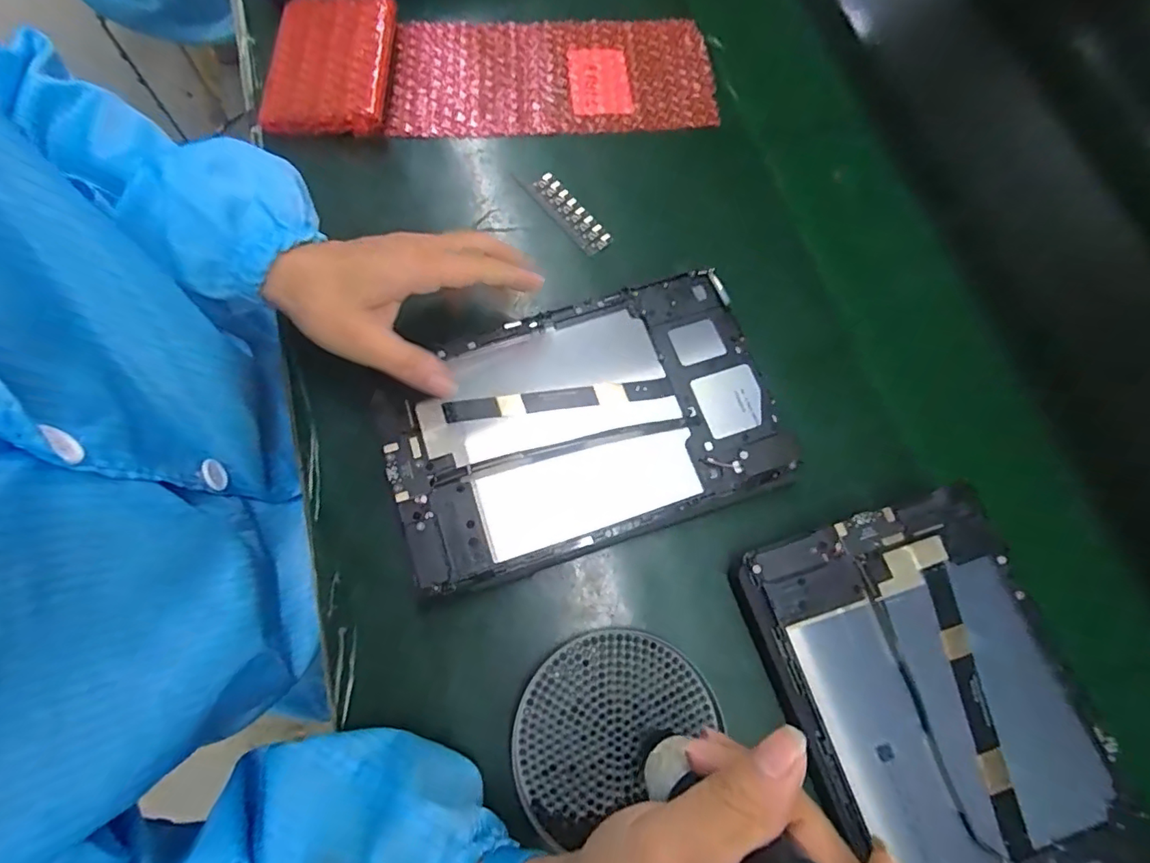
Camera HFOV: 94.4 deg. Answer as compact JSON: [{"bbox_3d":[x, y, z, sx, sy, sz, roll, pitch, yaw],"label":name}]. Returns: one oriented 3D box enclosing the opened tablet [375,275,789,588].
[{"bbox_3d":[0.003,-0.007,0.329,0.230,0.017,0.146,-15,70,-9],"label":"opened tablet"}]

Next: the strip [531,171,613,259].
[{"bbox_3d":[-0.004,-0.168,0.408,0.023,0.005,0.078,-37,78,-14],"label":"strip"}]

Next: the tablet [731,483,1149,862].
[{"bbox_3d":[0.199,0.156,0.281,0.149,0.013,0.231,-18,73,-6],"label":"tablet"}]

